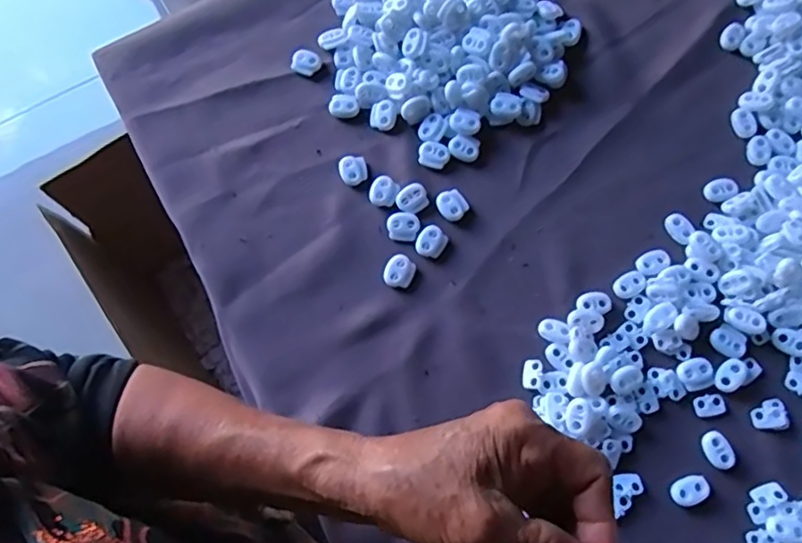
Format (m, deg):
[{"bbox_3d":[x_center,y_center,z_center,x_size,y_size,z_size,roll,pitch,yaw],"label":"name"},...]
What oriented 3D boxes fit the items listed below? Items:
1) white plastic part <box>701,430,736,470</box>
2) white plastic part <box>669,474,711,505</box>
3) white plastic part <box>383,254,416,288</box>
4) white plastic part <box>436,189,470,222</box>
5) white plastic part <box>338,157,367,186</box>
[{"bbox_3d":[0.193,0.108,0.368,0.016,0.004,0.022,-26,74,-6],"label":"white plastic part"},{"bbox_3d":[0.173,0.131,0.362,0.022,0.004,0.015,-16,73,-4],"label":"white plastic part"},{"bbox_3d":[-0.001,0.000,0.406,0.019,0.004,0.022,13,74,5],"label":"white plastic part"},{"bbox_3d":[0.036,-0.046,0.419,0.020,0.004,0.022,-28,74,-7],"label":"white plastic part"},{"bbox_3d":[-0.034,-0.071,0.430,0.019,0.006,0.021,-12,73,-2],"label":"white plastic part"}]

